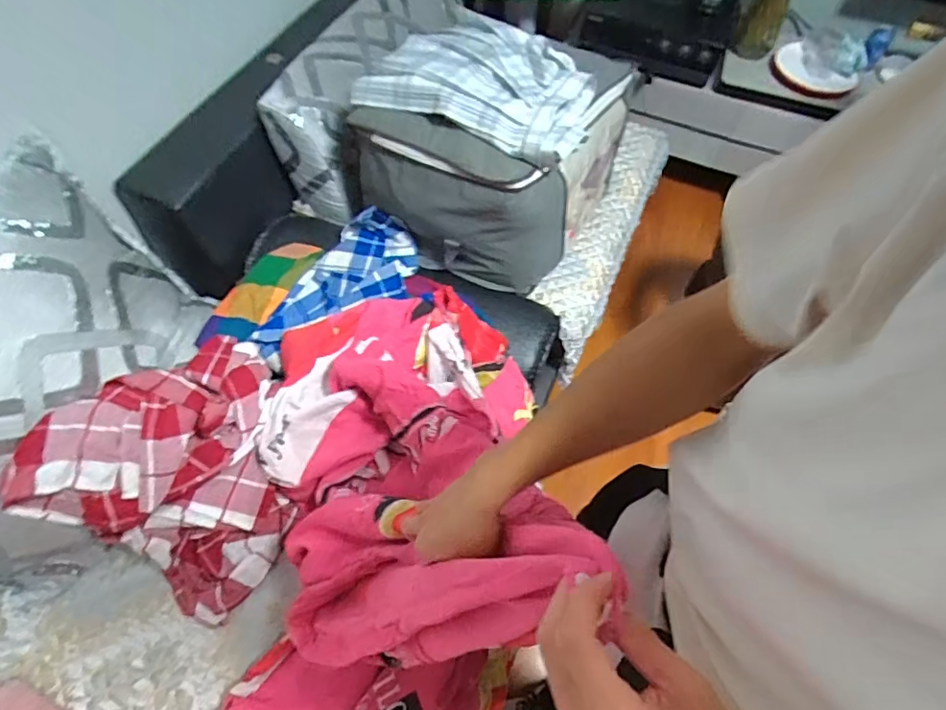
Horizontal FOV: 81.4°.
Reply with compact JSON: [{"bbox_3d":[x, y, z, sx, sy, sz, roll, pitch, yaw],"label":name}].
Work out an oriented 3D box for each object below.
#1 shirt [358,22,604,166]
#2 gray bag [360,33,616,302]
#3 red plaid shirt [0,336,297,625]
[{"bbox_3d":[0.020,-0.509,1.016,0.404,0.080,0.269,22,60,10],"label":"shirt"},{"bbox_3d":[-0.033,-0.283,1.038,0.411,0.259,0.118,17,60,7],"label":"gray bag"},{"bbox_3d":[-0.438,0.169,0.883,0.330,0.244,0.361,27,61,13],"label":"red plaid shirt"}]

